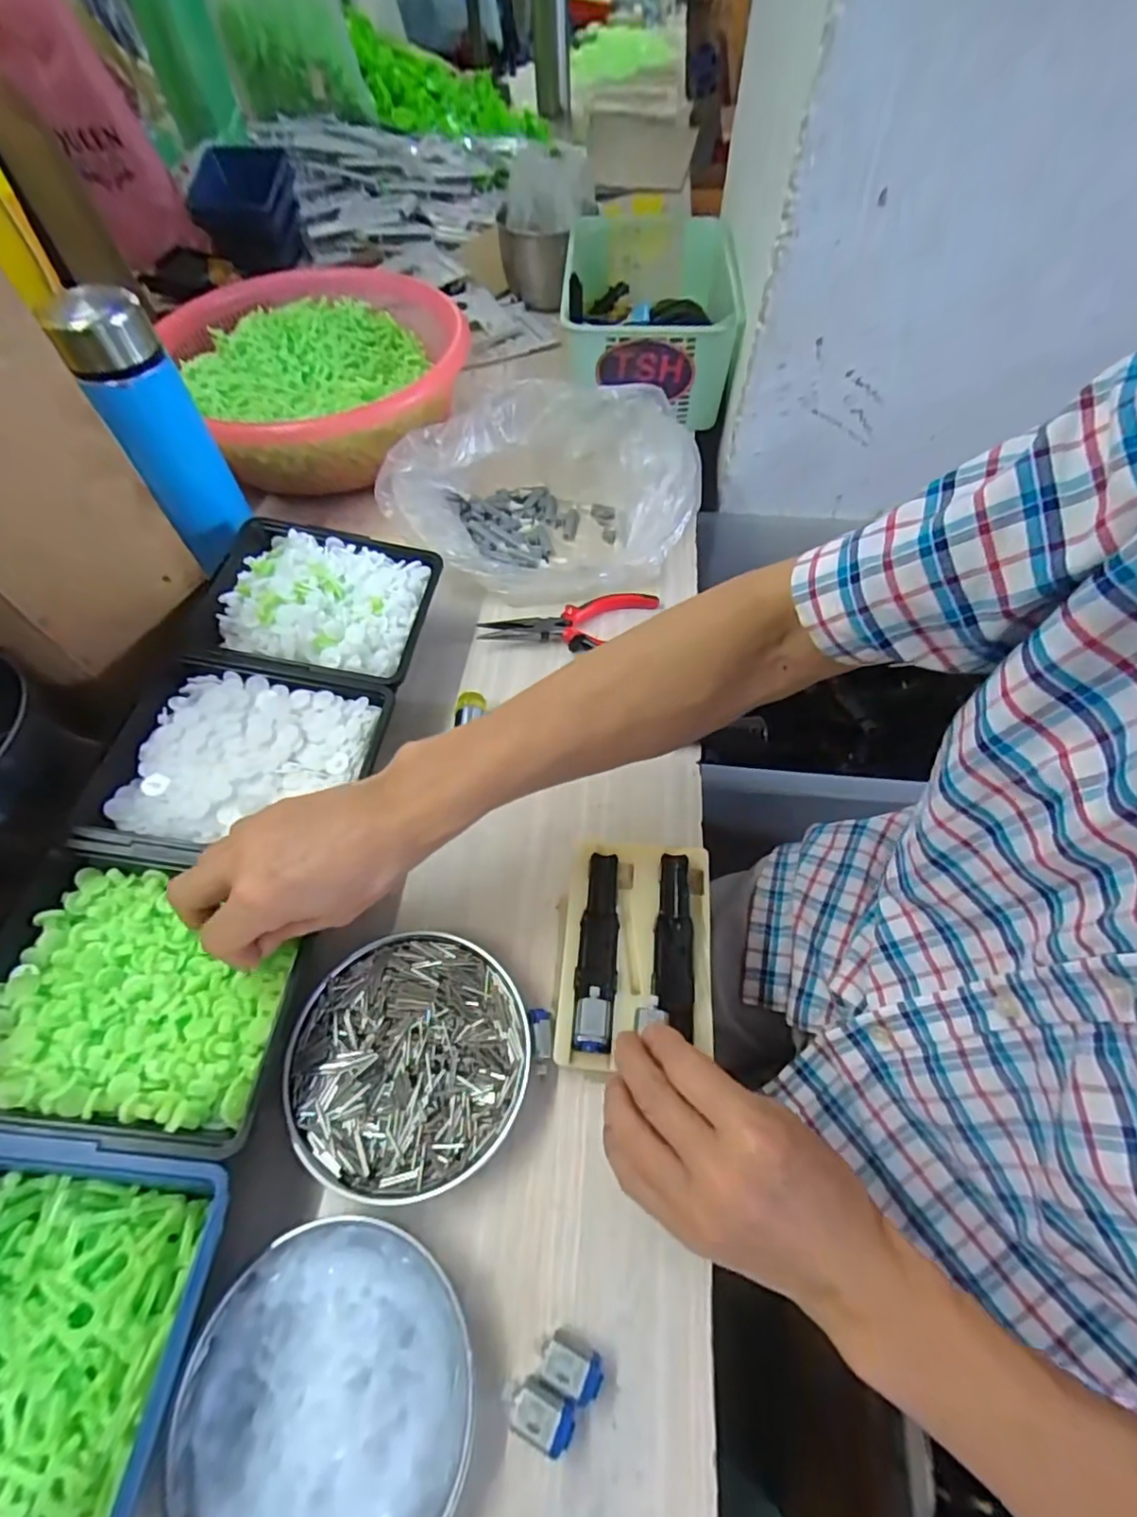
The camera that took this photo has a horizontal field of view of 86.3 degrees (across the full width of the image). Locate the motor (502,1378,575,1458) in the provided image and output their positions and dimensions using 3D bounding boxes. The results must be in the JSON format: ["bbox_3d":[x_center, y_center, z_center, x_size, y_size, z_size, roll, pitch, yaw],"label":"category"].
[{"bbox_3d":[-0.014,0.296,0.276,0.033,0.014,0.019,19,60,13],"label":"motor"}]

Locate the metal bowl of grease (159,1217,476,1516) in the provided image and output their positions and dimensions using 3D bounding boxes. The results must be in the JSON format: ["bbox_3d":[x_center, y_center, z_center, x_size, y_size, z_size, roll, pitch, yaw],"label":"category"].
[{"bbox_3d":[-0.109,0.292,0.275,0.126,0.027,0.129,0,58,1],"label":"metal bowl of grease"}]

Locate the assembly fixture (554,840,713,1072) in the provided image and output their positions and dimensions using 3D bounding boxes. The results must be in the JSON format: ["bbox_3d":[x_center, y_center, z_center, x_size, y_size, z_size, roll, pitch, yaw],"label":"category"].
[{"bbox_3d":[0.043,0.115,0.375,0.091,0.022,0.136,4,58,4],"label":"assembly fixture"}]

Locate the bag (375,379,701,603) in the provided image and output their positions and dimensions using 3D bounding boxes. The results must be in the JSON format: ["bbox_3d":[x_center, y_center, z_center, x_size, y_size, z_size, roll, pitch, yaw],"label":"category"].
[{"bbox_3d":[-0.018,-0.238,0.557,0.291,0.103,0.164,-12,58,-7],"label":"bag"}]

